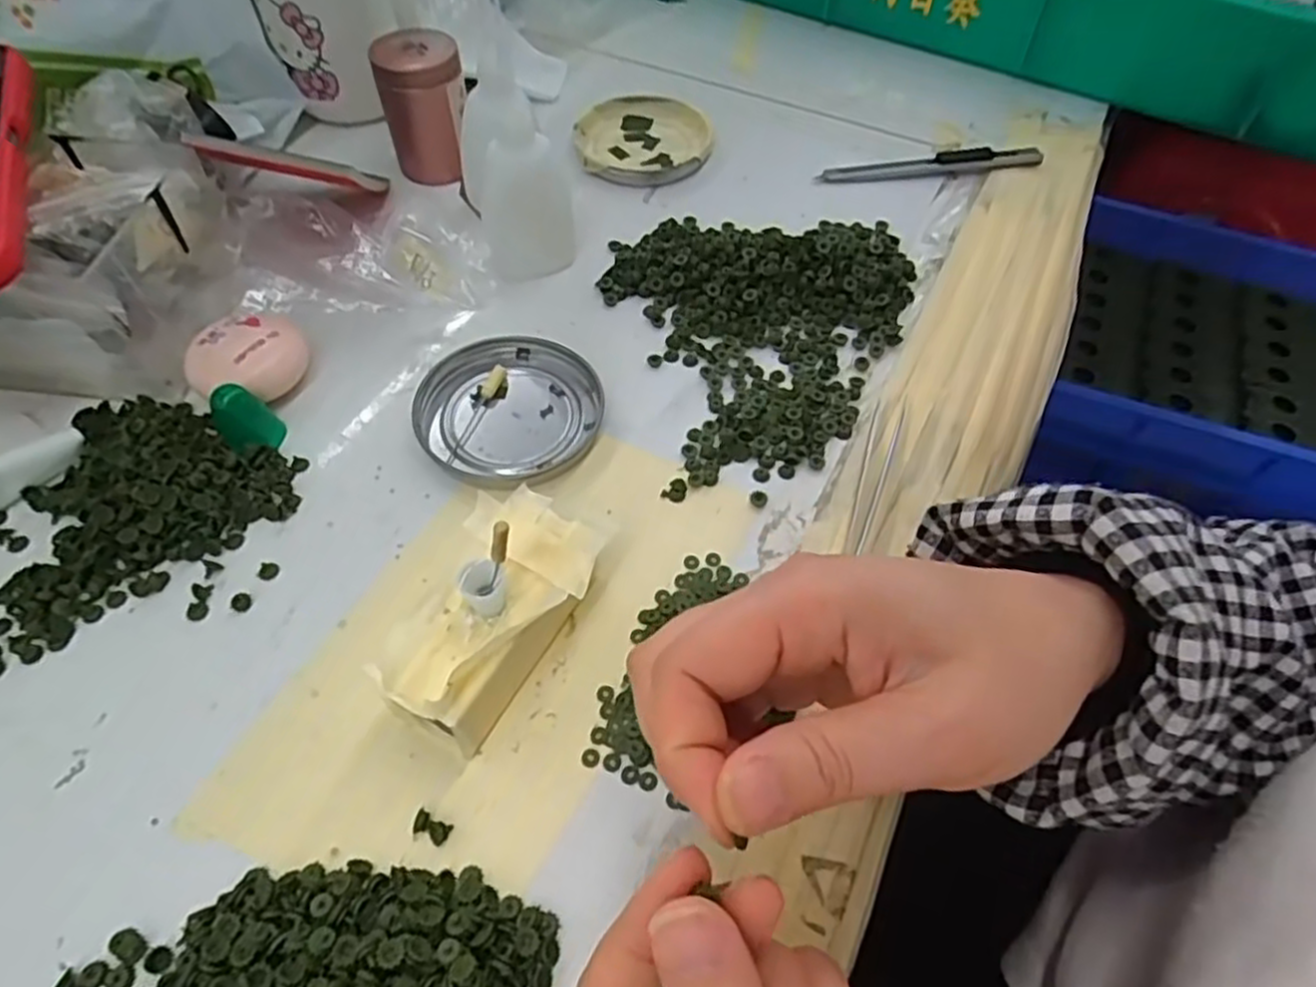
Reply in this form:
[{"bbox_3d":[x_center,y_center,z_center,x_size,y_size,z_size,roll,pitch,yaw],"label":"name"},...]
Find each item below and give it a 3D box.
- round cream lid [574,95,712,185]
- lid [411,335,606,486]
[{"bbox_3d":[-0.009,-0.212,0.450,0.077,0.007,0.082,0,55,0],"label":"round cream lid"},{"bbox_3d":[-0.067,-0.038,0.329,0.077,0.006,0.077,0,55,0],"label":"lid"}]

